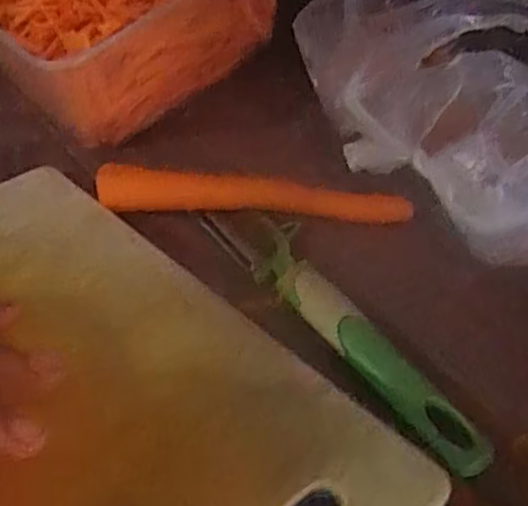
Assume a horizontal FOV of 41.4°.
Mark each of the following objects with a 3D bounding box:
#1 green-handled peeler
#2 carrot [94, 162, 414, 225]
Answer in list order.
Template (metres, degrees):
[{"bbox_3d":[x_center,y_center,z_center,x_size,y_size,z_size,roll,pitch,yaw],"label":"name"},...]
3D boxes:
[{"bbox_3d":[0.032,0.030,0.294,0.025,0.011,0.154,-35,62,-19],"label":"green-handled peeler"},{"bbox_3d":[-0.005,-0.027,0.324,0.143,0.018,0.017,2,56,4],"label":"carrot"}]

